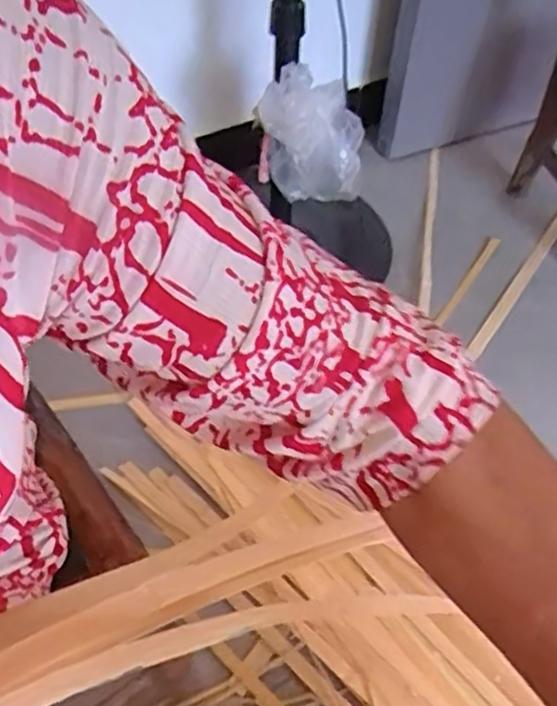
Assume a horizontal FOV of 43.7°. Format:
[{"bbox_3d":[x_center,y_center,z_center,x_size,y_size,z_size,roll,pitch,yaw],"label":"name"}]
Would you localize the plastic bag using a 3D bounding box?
[{"bbox_3d":[0.044,-0.304,0.963,0.142,0.137,0.107,5,48,2],"label":"plastic bag"}]

